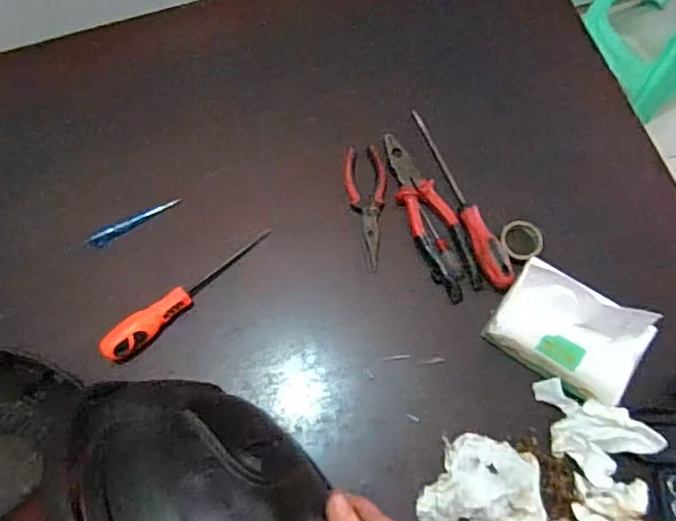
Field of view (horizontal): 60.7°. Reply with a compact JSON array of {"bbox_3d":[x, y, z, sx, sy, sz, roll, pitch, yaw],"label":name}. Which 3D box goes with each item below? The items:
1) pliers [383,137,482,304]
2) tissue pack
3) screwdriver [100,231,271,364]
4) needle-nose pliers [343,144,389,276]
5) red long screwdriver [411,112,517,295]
[{"bbox_3d":[0.104,-0.055,0.665,0.052,0.015,0.207,-22,71,-6],"label":"pliers"},{"bbox_3d":[0.233,0.069,0.581,0.141,0.048,0.102,32,110,13],"label":"tissue pack"},{"bbox_3d":[-0.166,0.035,0.643,0.212,0.030,0.036,-42,74,-13],"label":"screwdriver"},{"bbox_3d":[0.035,-0.064,0.677,0.048,0.013,0.150,-3,70,0],"label":"needle-nose pliers"},{"bbox_3d":[0.144,-0.078,0.671,0.031,0.024,0.245,-17,71,-5],"label":"red long screwdriver"}]

